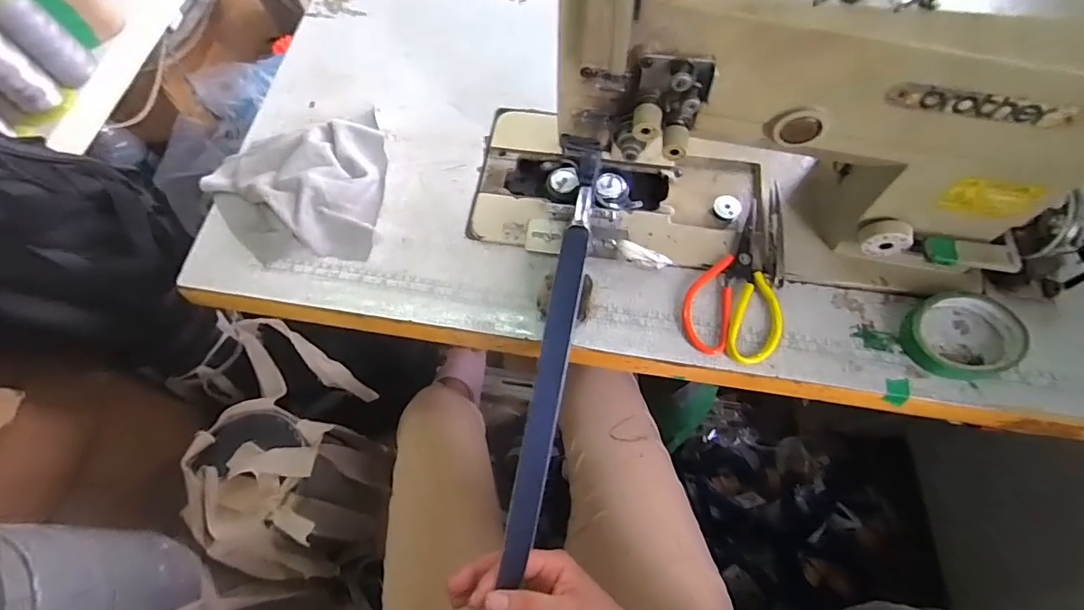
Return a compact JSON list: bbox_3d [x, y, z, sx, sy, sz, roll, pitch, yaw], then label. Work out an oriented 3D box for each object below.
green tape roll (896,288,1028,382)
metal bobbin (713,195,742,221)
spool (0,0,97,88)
[{"bbox_3d":[0.390,0.026,0.470,0.098,0.026,0.081,0,66,1],"label":"green tape roll"},{"bbox_3d":[0.198,-0.106,0.541,0.027,0.008,0.033,-1,66,1],"label":"metal bobbin"},{"bbox_3d":[-0.570,-0.307,0.577,0.043,0.103,0.049,41,73,17],"label":"spool"}]

